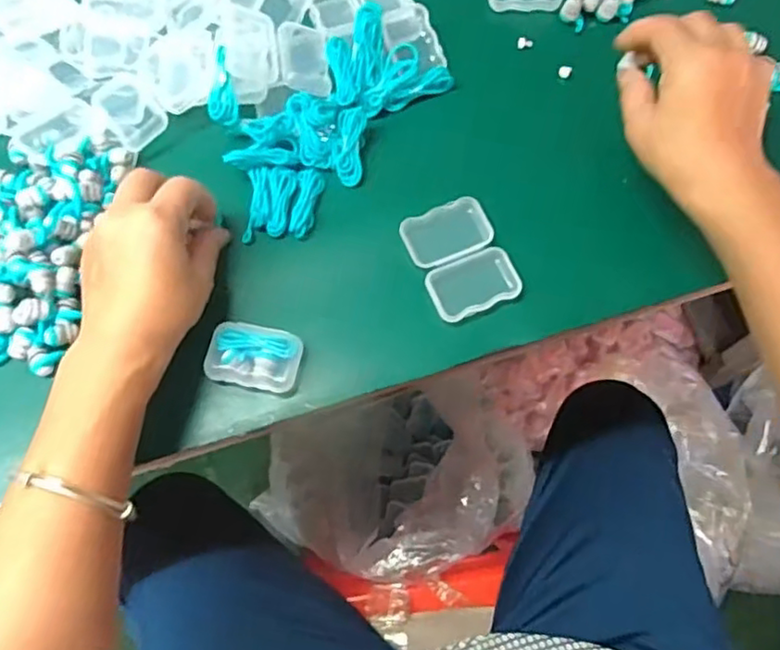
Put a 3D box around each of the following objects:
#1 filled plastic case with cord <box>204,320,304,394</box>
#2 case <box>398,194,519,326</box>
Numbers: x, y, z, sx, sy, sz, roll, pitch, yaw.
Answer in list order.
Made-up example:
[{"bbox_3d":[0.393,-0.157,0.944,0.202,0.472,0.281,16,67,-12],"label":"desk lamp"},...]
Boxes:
[{"bbox_3d":[-0.082,0.021,0.386,0.054,0.023,0.037,10,70,5],"label":"filled plastic case with cord"},{"bbox_3d":[0.045,-0.042,0.409,0.056,0.018,0.075,-23,71,-7],"label":"case"}]

